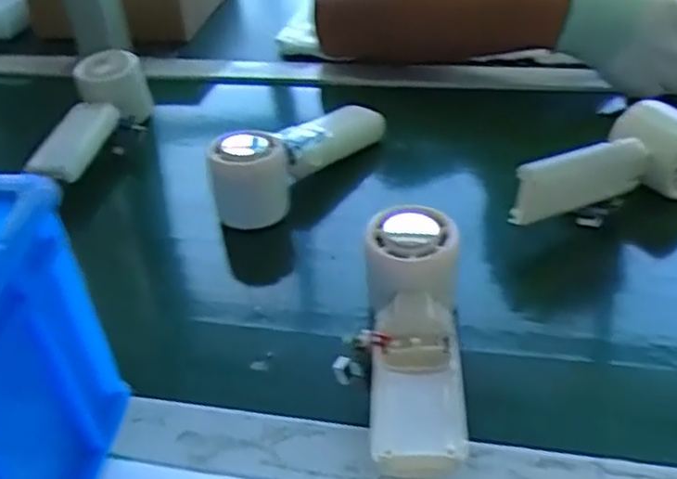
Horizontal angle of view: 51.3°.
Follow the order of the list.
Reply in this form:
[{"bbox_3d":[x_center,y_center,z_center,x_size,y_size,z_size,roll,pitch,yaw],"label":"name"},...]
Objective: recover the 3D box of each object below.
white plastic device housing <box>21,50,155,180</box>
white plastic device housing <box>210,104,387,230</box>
[{"bbox_3d":[-0.206,-0.099,0.595,0.056,0.055,0.159,1,37,6],"label":"white plastic device housing"},{"bbox_3d":[-0.034,-0.069,0.534,0.052,0.049,0.170,27,47,34],"label":"white plastic device housing"}]

